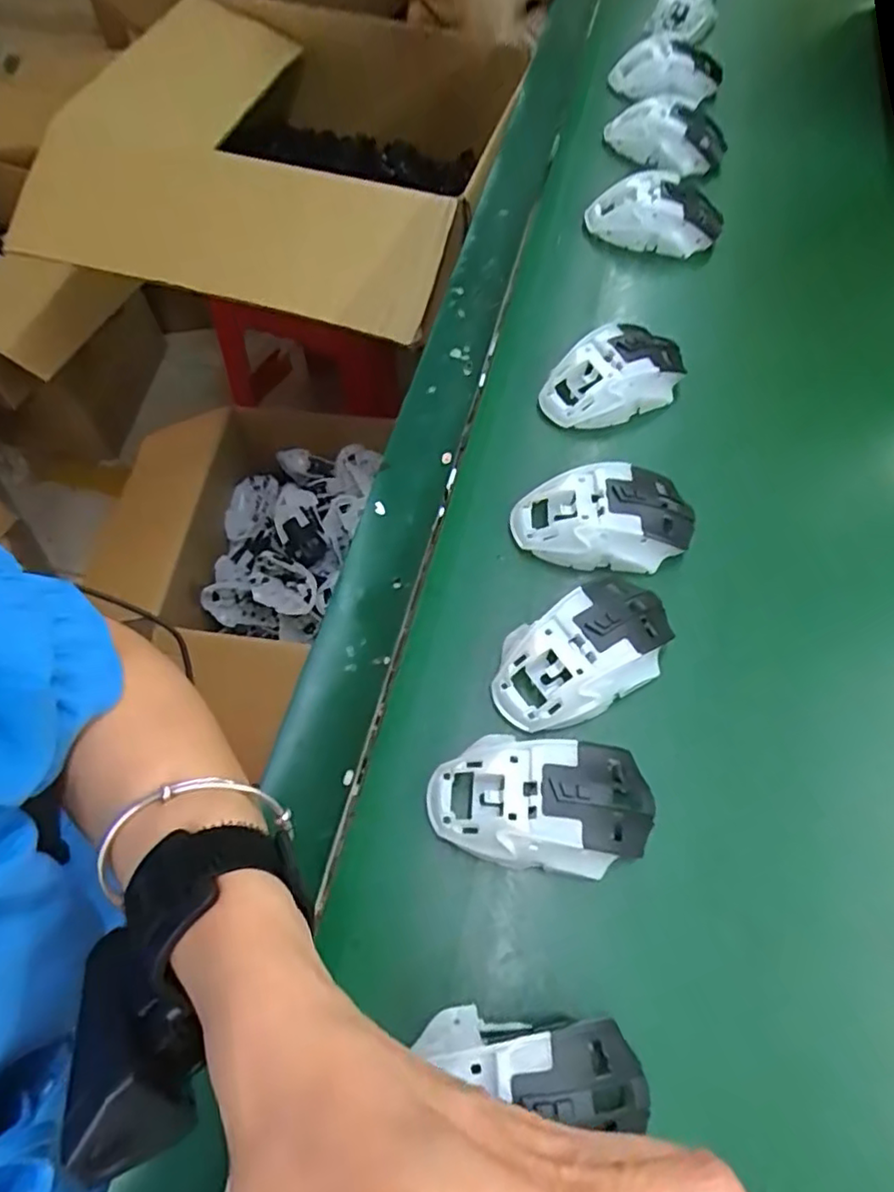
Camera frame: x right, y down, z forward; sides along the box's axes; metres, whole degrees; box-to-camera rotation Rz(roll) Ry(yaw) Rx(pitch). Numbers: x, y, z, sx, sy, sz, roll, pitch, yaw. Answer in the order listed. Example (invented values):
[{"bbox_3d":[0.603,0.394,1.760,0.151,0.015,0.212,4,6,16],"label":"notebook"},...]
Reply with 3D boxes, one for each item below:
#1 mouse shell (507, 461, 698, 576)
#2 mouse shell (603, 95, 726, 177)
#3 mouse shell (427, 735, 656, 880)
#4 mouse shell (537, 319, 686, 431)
[{"bbox_3d":[0.102,-0.051,0.413,0.113,0.040,0.061,1,64,1],"label":"mouse shell"},{"bbox_3d":[0.215,-0.455,0.616,0.119,0.038,0.066,26,66,12],"label":"mouse shell"},{"bbox_3d":[0.049,0.108,0.331,0.117,0.038,0.069,3,64,2],"label":"mouse shell"},{"bbox_3d":[0.124,-0.166,0.468,0.115,0.038,0.065,-22,66,-10],"label":"mouse shell"}]

